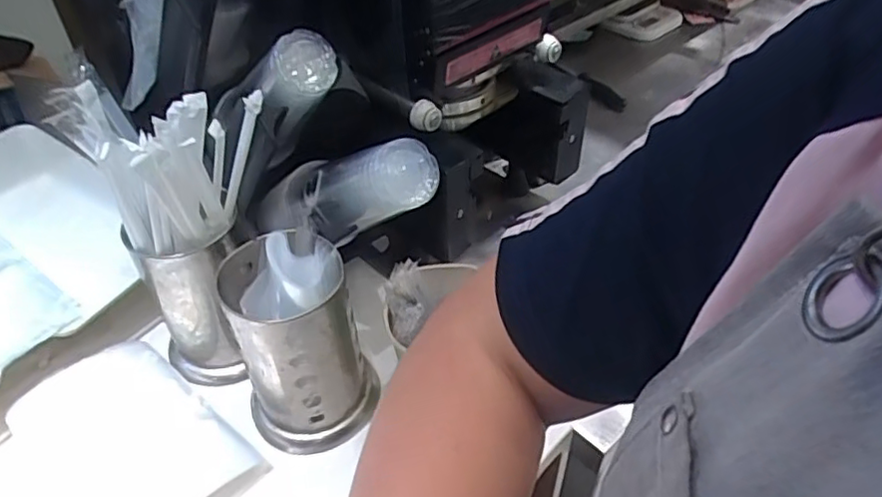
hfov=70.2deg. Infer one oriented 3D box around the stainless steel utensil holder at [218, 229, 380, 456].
[{"bbox_3d":[-0.122,0.076,0.537,0.111,0.196,0.101,-16,44,-15],"label":"stainless steel utensil holder"}]

